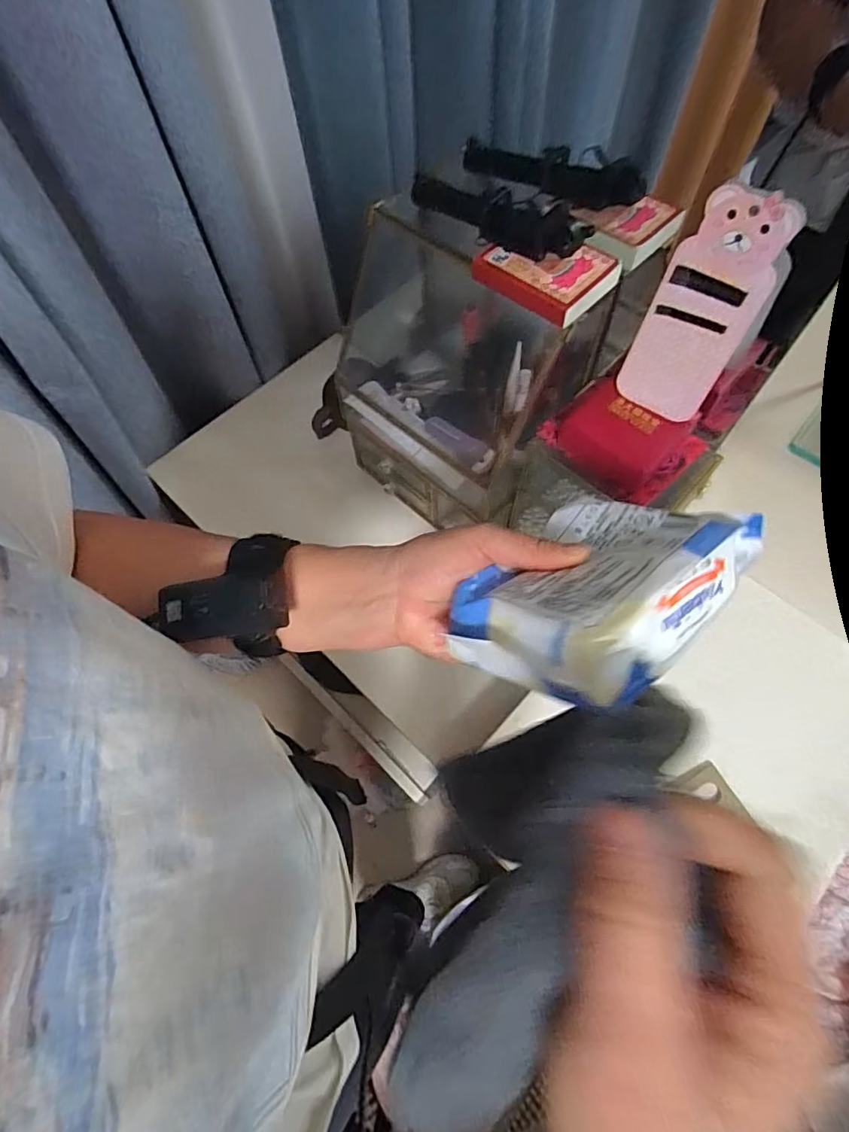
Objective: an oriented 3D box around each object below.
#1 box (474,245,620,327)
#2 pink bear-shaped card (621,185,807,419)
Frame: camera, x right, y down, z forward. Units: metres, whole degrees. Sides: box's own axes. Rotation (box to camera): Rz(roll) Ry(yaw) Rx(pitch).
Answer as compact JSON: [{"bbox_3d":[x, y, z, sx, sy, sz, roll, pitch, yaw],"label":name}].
[{"bbox_3d":[0.100,-0.249,0.447,0.104,0.023,0.070,36,71,17],"label":"box"},{"bbox_3d":[0.213,-0.194,0.412,0.074,0.165,0.006,34,56,17],"label":"pink bear-shaped card"}]

